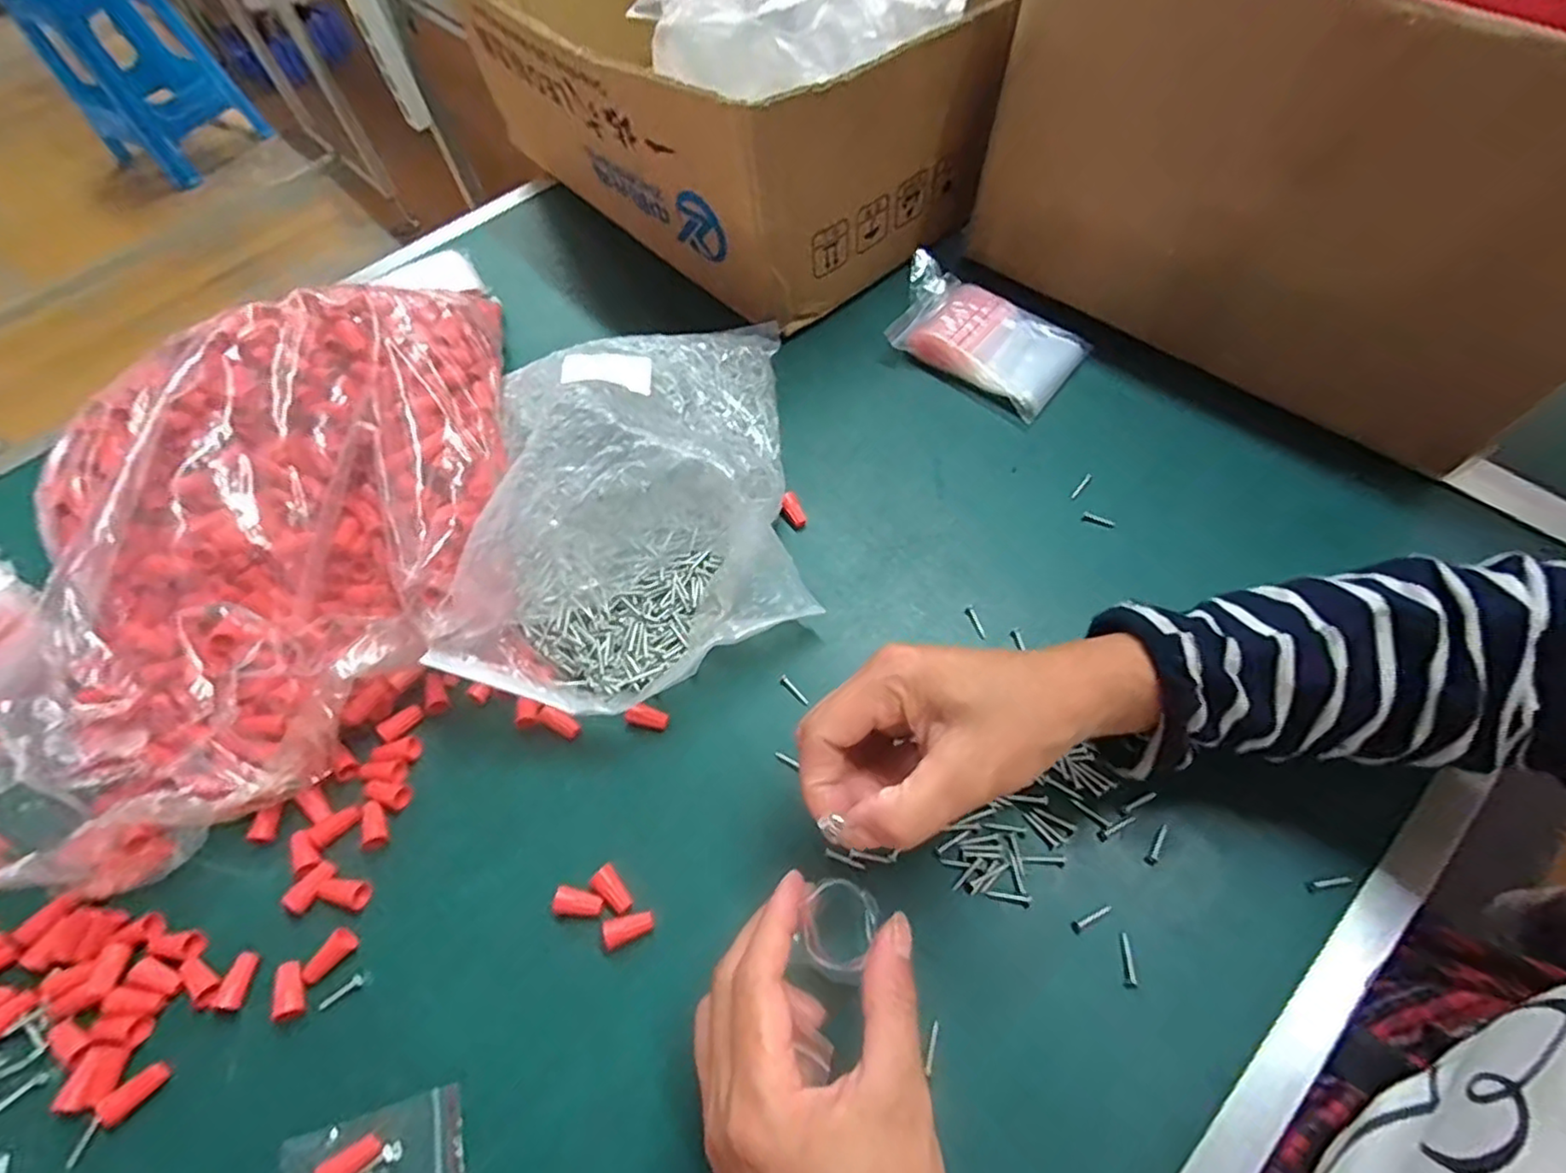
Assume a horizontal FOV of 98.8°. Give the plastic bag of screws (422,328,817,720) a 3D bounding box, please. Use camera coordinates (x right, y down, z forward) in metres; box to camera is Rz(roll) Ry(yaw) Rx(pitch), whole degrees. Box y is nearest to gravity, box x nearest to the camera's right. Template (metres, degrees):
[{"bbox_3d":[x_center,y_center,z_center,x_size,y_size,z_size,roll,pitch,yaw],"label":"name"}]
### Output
[{"bbox_3d":[-0.089,-0.063,0.385,0.195,0.096,0.253,-9,61,-2],"label":"plastic bag of screws"}]

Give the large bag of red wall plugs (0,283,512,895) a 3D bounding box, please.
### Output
[{"bbox_3d":[-0.267,-0.024,0.371,0.249,0.096,0.280,-20,62,-8],"label":"large bag of red wall plugs"}]

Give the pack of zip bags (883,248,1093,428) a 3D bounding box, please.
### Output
[{"bbox_3d":[0.134,-0.179,0.473,0.142,0.023,0.080,36,69,20],"label":"pack of zip bags"}]

